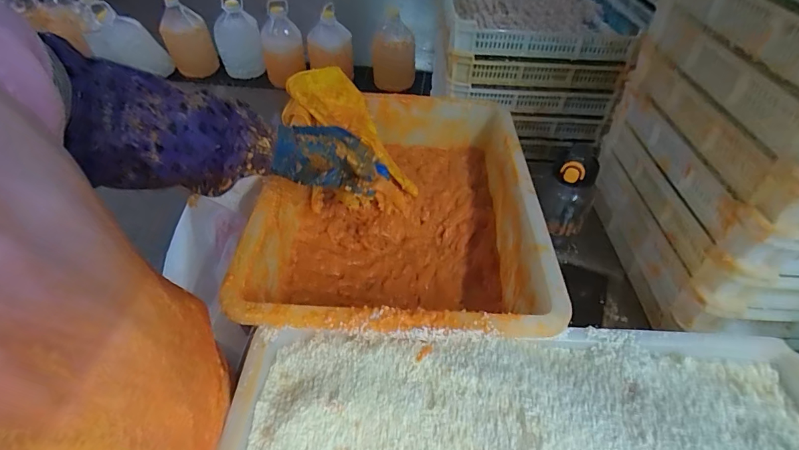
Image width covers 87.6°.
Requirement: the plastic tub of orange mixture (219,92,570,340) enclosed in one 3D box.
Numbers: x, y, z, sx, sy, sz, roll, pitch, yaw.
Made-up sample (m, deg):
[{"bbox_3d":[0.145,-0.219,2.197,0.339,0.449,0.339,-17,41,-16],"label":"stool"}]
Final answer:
[{"bbox_3d":[0.009,-0.046,0.705,0.396,0.168,0.613,5,45,3],"label":"plastic tub of orange mixture"}]

